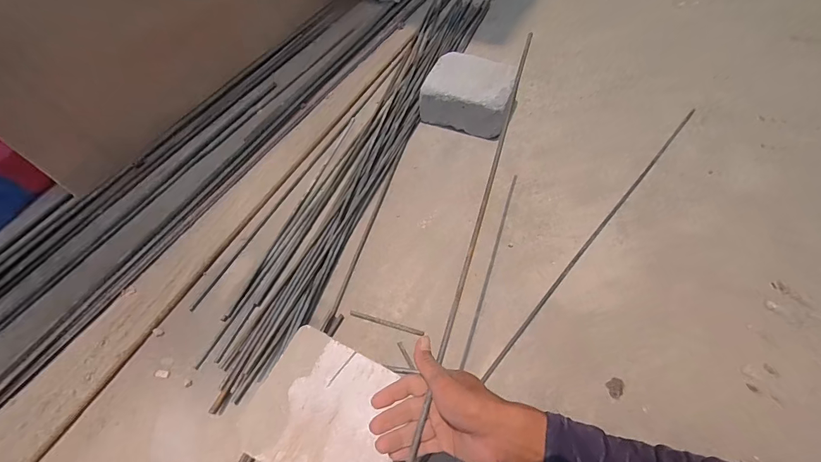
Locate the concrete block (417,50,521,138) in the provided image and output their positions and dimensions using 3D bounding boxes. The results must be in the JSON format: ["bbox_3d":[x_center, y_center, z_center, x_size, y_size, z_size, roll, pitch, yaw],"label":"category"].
[{"bbox_3d":[0.141,-0.331,0.905,0.206,0.121,0.152,18,56,14],"label":"concrete block"}]

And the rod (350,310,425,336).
[{"bbox_3d":[-0.040,0.154,0.638,0.130,0.005,0.009,15,56,13],"label":"rod"}]

